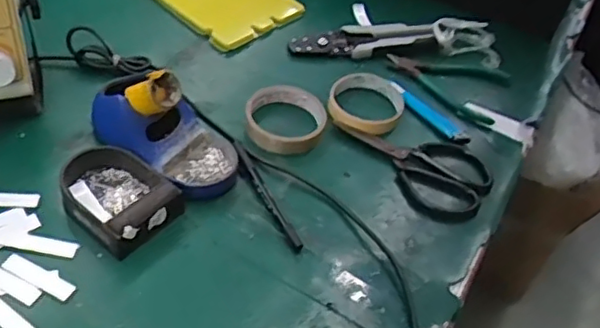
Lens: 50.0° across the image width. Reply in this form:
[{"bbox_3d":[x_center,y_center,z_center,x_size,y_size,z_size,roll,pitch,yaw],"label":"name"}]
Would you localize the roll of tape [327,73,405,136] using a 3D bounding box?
[{"bbox_3d":[0.074,-0.069,0.727,0.083,0.032,0.095,19,45,12],"label":"roll of tape"}]

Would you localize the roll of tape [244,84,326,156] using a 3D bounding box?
[{"bbox_3d":[-0.016,-0.047,0.690,0.084,0.026,0.089,6,48,-7],"label":"roll of tape"}]

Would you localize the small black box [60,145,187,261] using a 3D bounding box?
[{"bbox_3d":[-0.168,0.026,0.582,0.106,0.032,0.079,34,51,19],"label":"small black box"}]

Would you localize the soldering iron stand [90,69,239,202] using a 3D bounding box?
[{"bbox_3d":[-0.127,-0.040,0.615,0.153,0.083,0.081,31,50,16],"label":"soldering iron stand"}]

